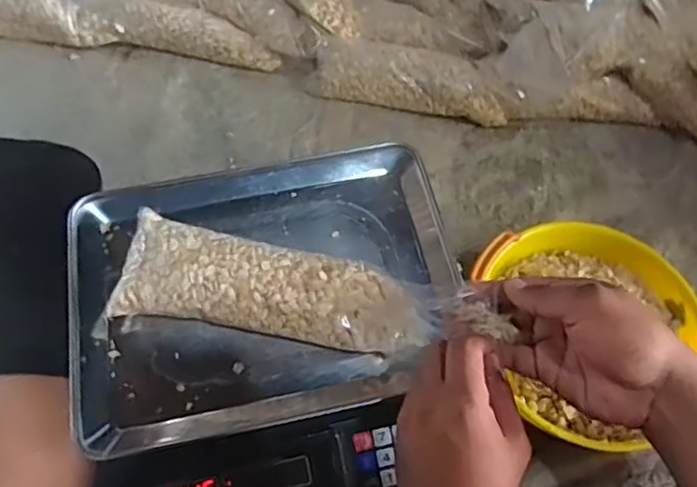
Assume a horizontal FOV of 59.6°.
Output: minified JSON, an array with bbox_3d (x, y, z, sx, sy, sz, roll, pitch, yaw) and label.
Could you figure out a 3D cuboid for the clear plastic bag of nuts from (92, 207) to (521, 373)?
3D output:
[{"bbox_3d":[-0.038,0.043,0.510,0.316,0.061,0.081,9,62,2],"label":"clear plastic bag of nuts"}]

